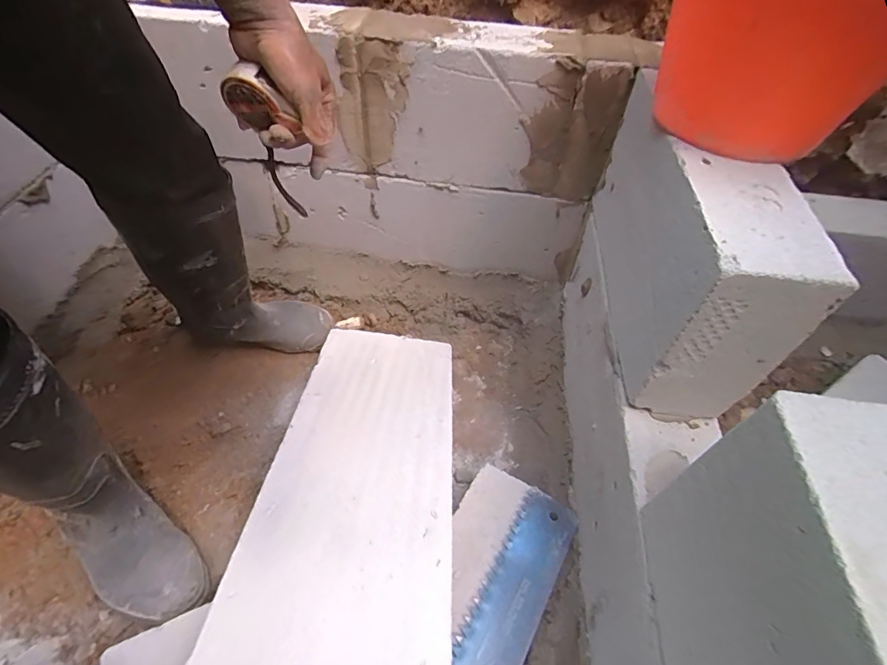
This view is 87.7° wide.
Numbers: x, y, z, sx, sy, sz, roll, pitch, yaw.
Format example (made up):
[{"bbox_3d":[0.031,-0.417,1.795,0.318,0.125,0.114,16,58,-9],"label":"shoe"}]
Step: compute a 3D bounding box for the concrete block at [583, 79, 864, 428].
[{"bbox_3d":[0.262,-0.116,0.516,0.102,0.192,0.362,5,49,2],"label":"concrete block"}]

